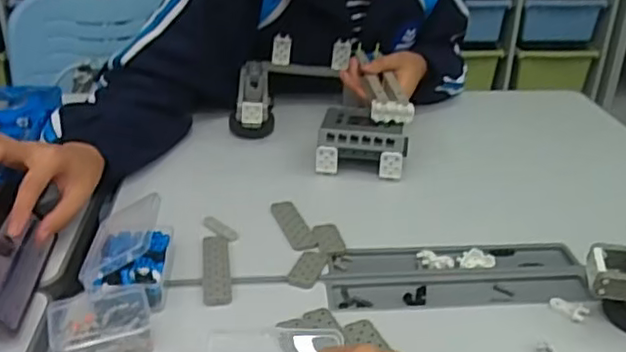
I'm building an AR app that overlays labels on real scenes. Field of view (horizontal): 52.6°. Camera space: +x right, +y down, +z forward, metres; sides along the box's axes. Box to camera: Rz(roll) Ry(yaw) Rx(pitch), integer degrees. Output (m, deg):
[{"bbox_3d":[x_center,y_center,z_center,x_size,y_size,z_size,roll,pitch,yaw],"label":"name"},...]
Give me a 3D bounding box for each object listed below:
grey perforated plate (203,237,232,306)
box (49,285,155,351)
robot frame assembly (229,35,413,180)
[{"bbox_3d":[-0.089,0.084,0.587,0.025,0.007,0.101,-3,29,-8],"label":"grey perforated plate"},{"bbox_3d":[-0.169,0.119,0.508,0.073,0.028,0.065,-10,31,-21],"label":"box"},{"bbox_3d":[0.008,-0.096,0.839,0.220,0.096,0.233,3,29,3],"label":"robot frame assembly"}]

